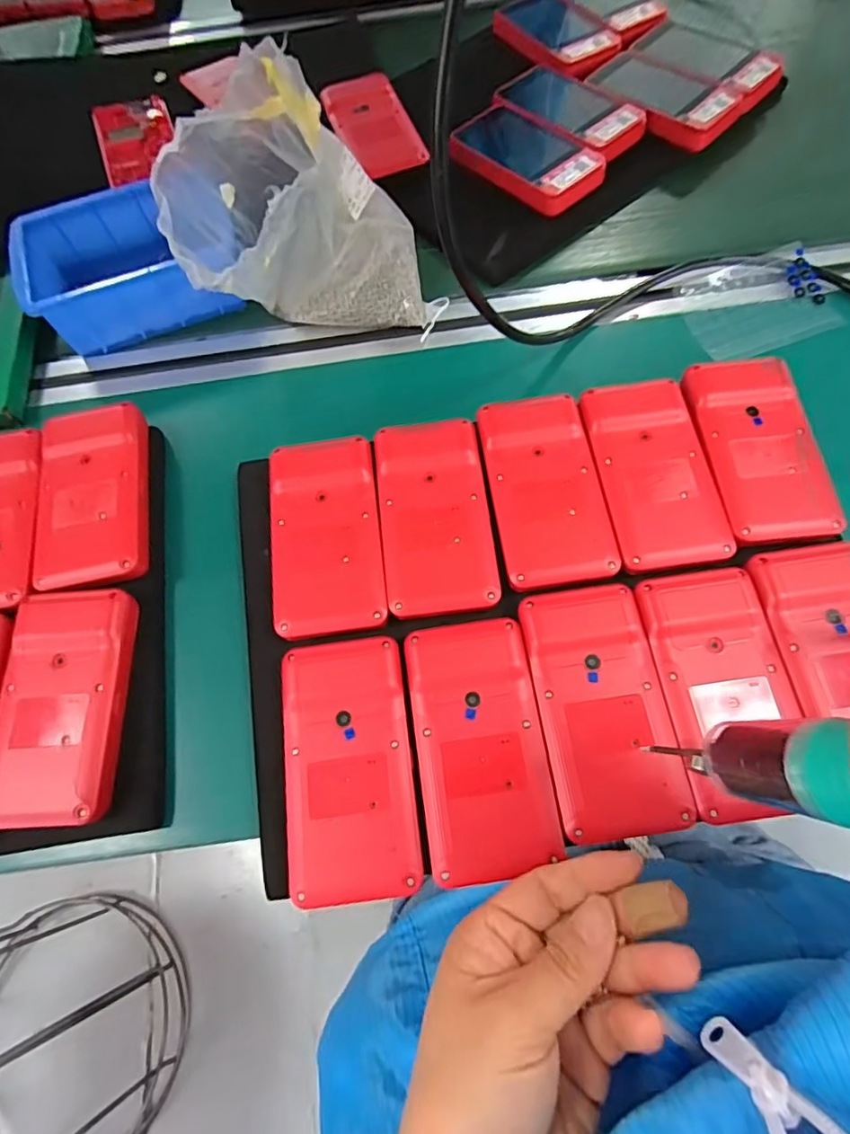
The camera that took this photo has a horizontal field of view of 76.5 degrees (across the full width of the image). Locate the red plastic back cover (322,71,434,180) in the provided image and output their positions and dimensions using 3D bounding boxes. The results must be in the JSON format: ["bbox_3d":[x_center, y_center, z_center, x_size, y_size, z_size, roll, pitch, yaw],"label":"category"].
[{"bbox_3d":[-0.042,-0.368,0.448,0.063,0.005,0.129,-19,68,-5],"label":"red plastic back cover"}]

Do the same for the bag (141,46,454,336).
[{"bbox_3d":[-0.081,-0.226,0.341,0.157,0.130,0.109,-18,68,-4],"label":"bag"}]

